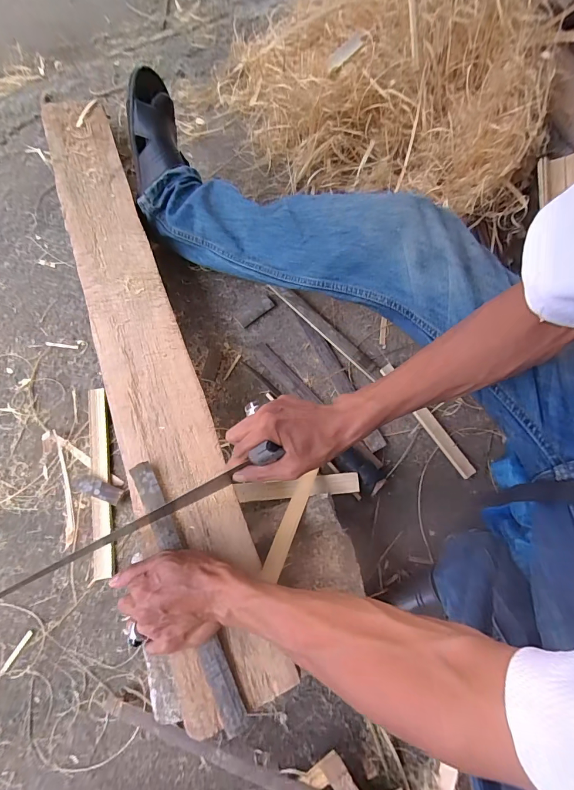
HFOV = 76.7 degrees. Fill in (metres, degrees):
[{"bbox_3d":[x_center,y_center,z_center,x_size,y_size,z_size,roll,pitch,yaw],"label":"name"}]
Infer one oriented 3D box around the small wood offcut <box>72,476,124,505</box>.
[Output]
[{"bbox_3d":[-0.306,0.150,0.584,0.086,0.021,0.027,19,71,4],"label":"small wood offcut"}]

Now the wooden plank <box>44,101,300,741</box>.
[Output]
[{"bbox_3d":[-0.235,-0.120,0.561,0.135,0.023,1.047,-20,70,-9],"label":"wooden plank"}]

